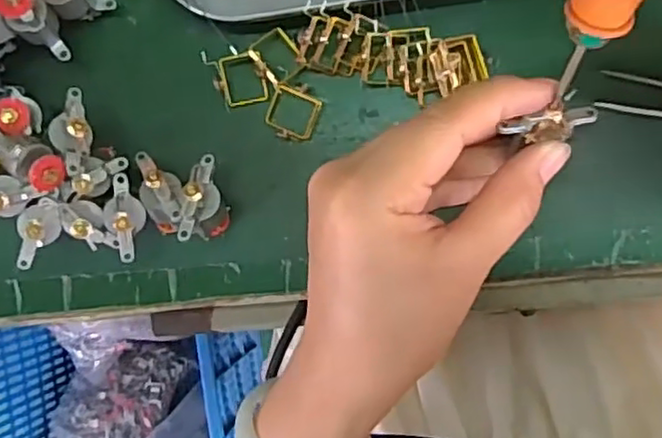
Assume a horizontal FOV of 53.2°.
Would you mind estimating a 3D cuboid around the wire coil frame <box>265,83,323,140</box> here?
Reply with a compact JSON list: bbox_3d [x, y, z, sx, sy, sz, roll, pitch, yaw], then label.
[{"bbox_3d":[-0.015,-0.044,0.273,0.022,0.007,0.023,26,95,7],"label":"wire coil frame"}]

